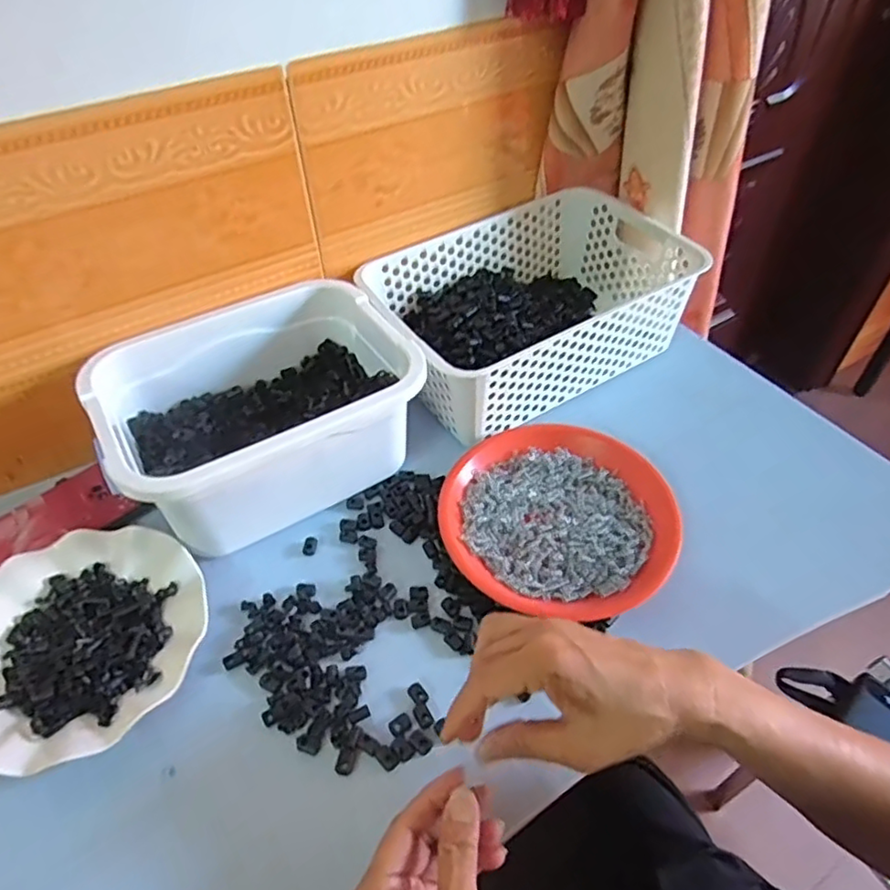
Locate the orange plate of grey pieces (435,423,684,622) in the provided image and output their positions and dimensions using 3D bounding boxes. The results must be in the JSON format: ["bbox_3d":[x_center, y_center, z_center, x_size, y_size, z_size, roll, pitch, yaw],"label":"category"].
[{"bbox_3d":[0.094,0.060,0.532,0.188,0.028,0.188,-1,48,1],"label":"orange plate of grey pieces"}]

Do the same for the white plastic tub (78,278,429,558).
[{"bbox_3d":[-0.158,-0.028,0.556,0.249,0.115,0.182,-26,52,-21],"label":"white plastic tub"}]

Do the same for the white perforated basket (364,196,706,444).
[{"bbox_3d":[0.085,-0.143,0.651,0.306,0.102,0.198,-24,52,-19],"label":"white perforated basket"}]

